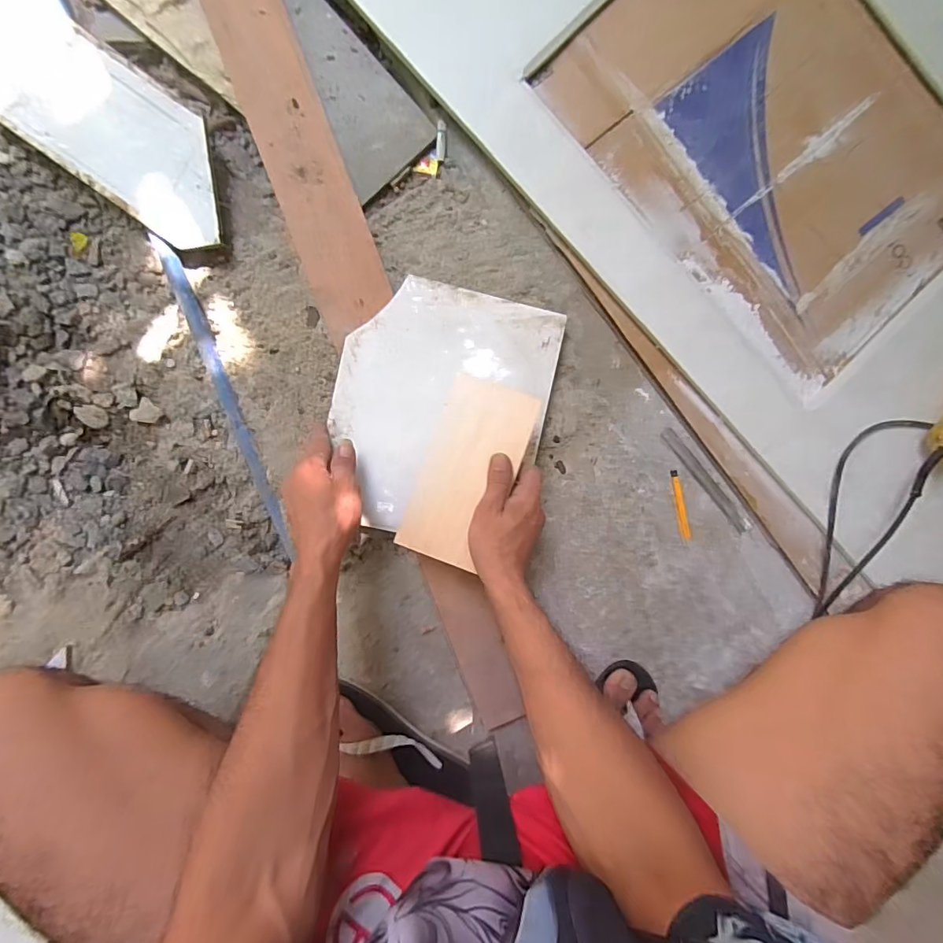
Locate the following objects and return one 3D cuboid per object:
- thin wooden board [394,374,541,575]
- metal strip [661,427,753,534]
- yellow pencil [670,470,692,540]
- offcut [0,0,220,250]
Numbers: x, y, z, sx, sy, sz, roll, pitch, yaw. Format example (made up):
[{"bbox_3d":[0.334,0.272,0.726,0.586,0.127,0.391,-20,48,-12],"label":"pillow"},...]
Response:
[{"bbox_3d":[-0.003,0.001,0.523,0.096,0.006,0.196,20,90,4],"label":"thin wooden board"},{"bbox_3d":[0.309,0.012,0.636,0.019,0.009,0.172,-40,94,1],"label":"metal strip"},{"bbox_3d":[0.275,0.044,0.636,0.011,0.007,0.093,-13,94,-2],"label":"yellow pencil"},{"bbox_3d":[-0.575,-0.510,0.542,0.714,0.014,0.133,35,96,-2],"label":"offcut"}]

